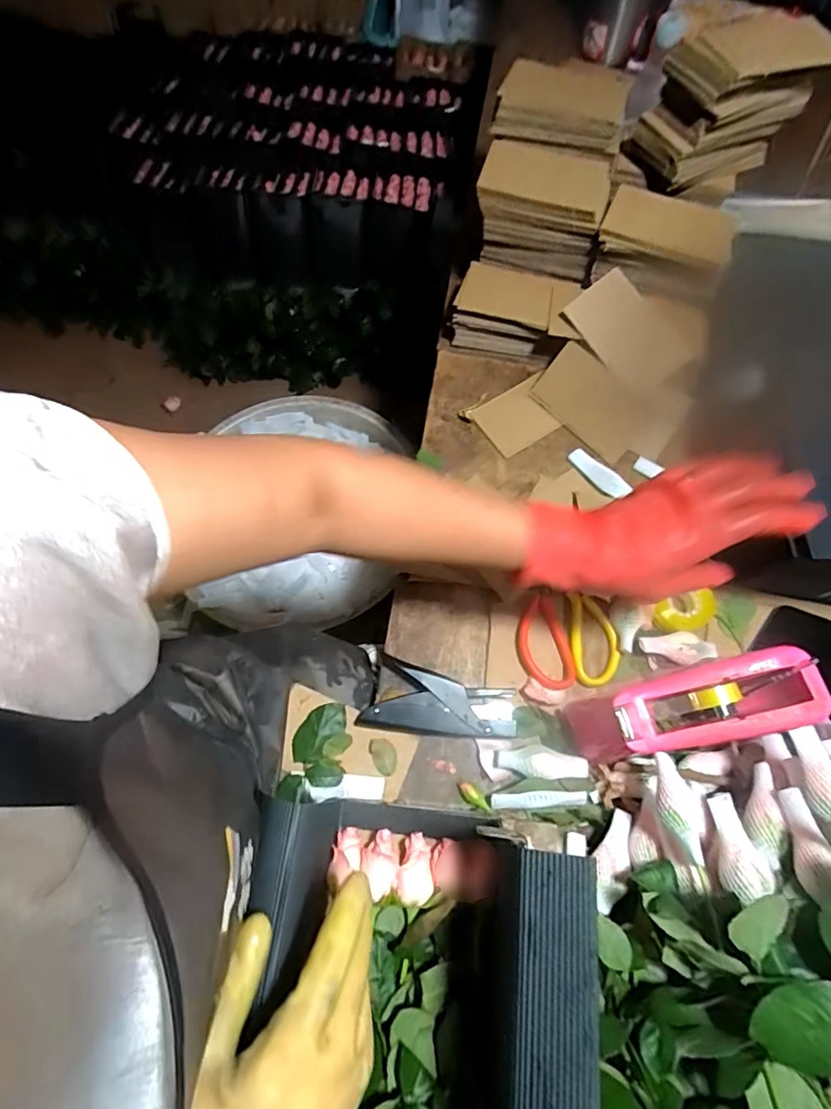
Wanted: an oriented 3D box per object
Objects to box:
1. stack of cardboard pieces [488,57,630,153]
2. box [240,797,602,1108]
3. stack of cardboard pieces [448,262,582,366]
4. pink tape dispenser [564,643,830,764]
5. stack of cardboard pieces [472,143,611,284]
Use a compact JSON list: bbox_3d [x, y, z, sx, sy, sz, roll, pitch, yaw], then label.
[{"bbox_3d":[0.165,-0.514,0.607,0.146,0.055,0.066,3,69,1],"label":"stack of cardboard pieces"},{"bbox_3d":[-0.010,0.300,0.371,0.218,0.172,0.203,7,69,3],"label":"box"},{"bbox_3d":[0.124,-0.301,0.679,0.156,0.074,0.076,18,70,7],"label":"stack of cardboard pieces"},{"bbox_3d":[0.253,0.145,0.489,0.198,0.089,0.073,-12,69,-5],"label":"pink tape dispenser"},{"bbox_3d":[0.150,-0.415,0.645,0.150,0.088,0.111,14,69,5],"label":"stack of cardboard pieces"}]

